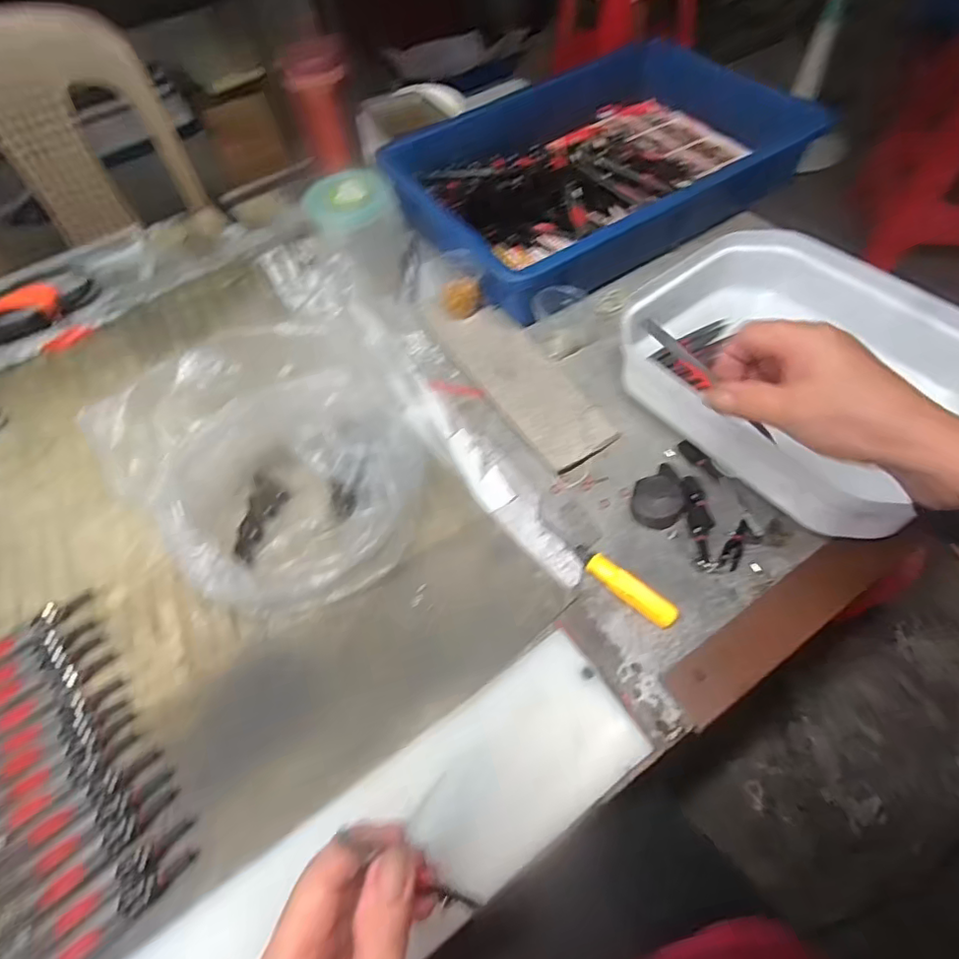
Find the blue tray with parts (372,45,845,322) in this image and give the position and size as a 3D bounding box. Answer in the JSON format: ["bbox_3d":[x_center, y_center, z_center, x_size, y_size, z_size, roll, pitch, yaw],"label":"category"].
[{"bbox_3d":[0.139,-0.362,0.645,0.426,0.077,0.316,-29,60,-13],"label":"blue tray with parts"}]

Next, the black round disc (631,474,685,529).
[{"bbox_3d":[0.138,0.017,0.428,0.039,0.024,0.031,28,64,20],"label":"black round disc"}]

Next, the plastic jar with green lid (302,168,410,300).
[{"bbox_3d":[-0.117,-0.243,0.559,0.081,0.097,0.097,-8,57,0],"label":"plastic jar with green lid"}]

